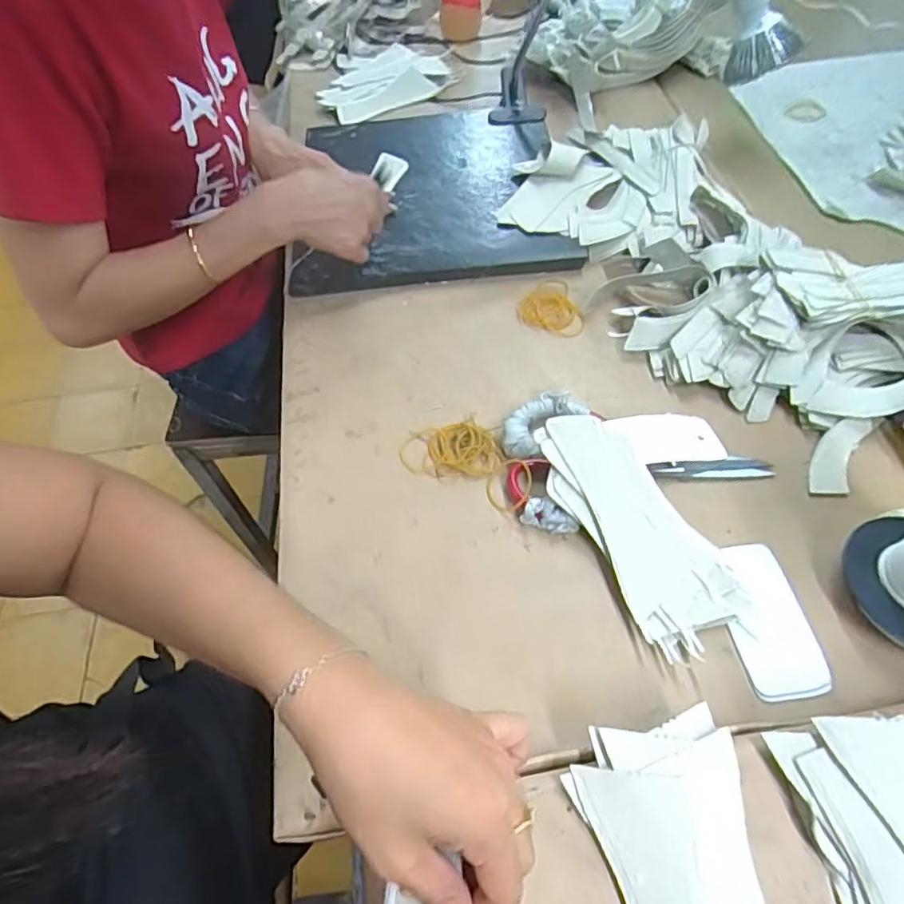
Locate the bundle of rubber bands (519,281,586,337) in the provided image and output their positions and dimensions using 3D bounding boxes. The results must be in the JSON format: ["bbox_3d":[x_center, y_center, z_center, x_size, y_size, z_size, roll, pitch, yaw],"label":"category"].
[{"bbox_3d":[0.098,-0.146,0.605,0.061,0.007,0.077,-14,56,-6],"label":"bundle of rubber bands"}]

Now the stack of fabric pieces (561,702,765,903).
[{"bbox_3d":[0.122,0.233,0.306,0.088,0.023,0.169,-9,56,-2],"label":"stack of fabric pieces"}]

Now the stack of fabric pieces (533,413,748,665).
[{"bbox_3d":[0.134,0.054,0.444,0.078,0.024,0.185,-29,74,-16],"label":"stack of fabric pieces"}]

